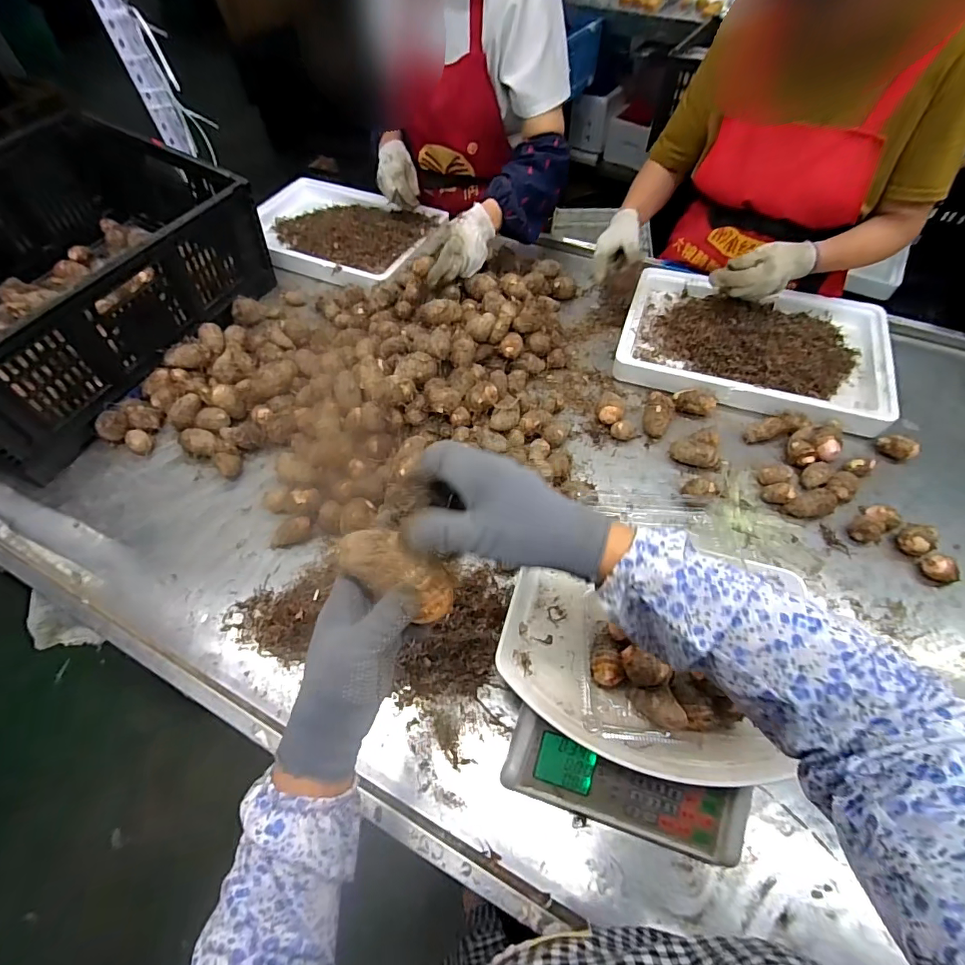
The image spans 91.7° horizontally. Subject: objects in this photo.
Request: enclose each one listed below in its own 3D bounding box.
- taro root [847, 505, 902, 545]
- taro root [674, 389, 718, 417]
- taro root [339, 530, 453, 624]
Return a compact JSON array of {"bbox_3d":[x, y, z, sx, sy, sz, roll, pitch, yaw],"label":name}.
[{"bbox_3d":[0.529,0.057,0.634,0.064,0.028,0.043,-37,64,-20],"label":"taro root"},{"bbox_3d":[0.350,-0.135,0.771,0.063,0.038,0.032,18,60,13],"label":"taro root"},{"bbox_3d":[-0.060,0.066,0.336,0.087,0.031,0.040,32,60,-10],"label":"taro root"}]

